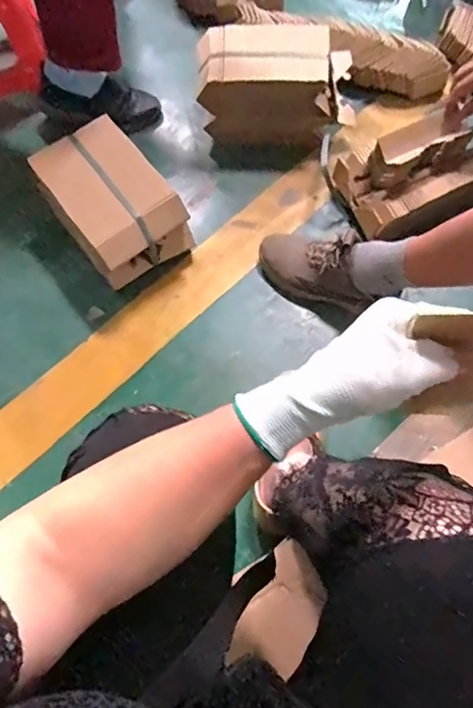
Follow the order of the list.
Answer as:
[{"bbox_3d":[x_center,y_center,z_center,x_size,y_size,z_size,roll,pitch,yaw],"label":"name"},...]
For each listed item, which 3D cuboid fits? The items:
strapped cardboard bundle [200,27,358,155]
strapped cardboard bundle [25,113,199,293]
[{"bbox_3d":[0.079,-0.520,0.963,0.298,0.137,0.198,0,66,1],"label":"strapped cardboard bundle"},{"bbox_3d":[-0.216,-0.263,0.832,0.169,0.122,0.243,-35,70,-13],"label":"strapped cardboard bundle"}]

